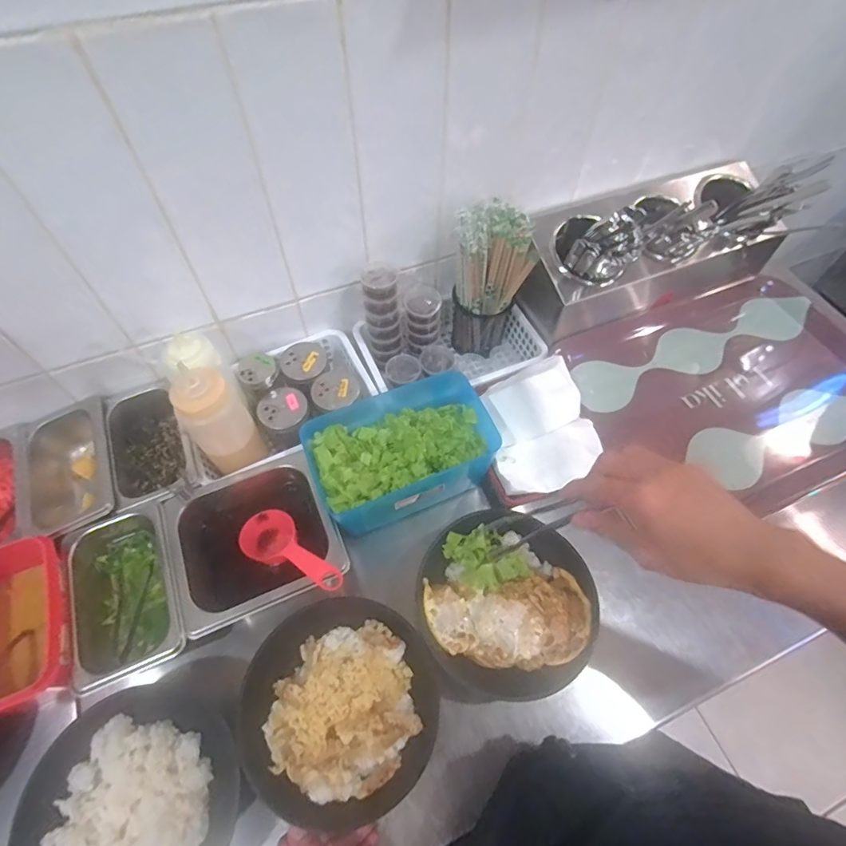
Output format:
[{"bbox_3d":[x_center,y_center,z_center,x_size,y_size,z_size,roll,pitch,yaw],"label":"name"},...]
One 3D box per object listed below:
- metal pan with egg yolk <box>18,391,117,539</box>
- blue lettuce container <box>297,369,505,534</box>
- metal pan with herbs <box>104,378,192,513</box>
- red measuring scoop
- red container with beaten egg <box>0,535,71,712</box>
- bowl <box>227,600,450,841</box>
[{"bbox_3d":[-0.429,0.065,0.597,0.104,0.071,0.170,-22,61,-13],"label":"metal pan with egg yolk"},{"bbox_3d":[-0.027,0.025,0.588,0.223,0.079,0.155,-23,61,-14],"label":"blue lettuce container"},{"bbox_3d":[-0.342,0.030,0.605,0.091,0.058,0.176,-22,61,-14],"label":"metal pan with herbs"},{"bbox_3d":[-0.149,0.145,0.539,0.151,0.038,0.061,18,55,44],"label":"red measuring scoop"},{"bbox_3d":[-0.413,0.206,0.490,0.102,0.067,0.161,-21,61,-13],"label":"red container with beaten egg"},{"bbox_3d":[-0.080,0.274,0.475,0.181,0.069,0.183,0,58,-1],"label":"bowl"}]

